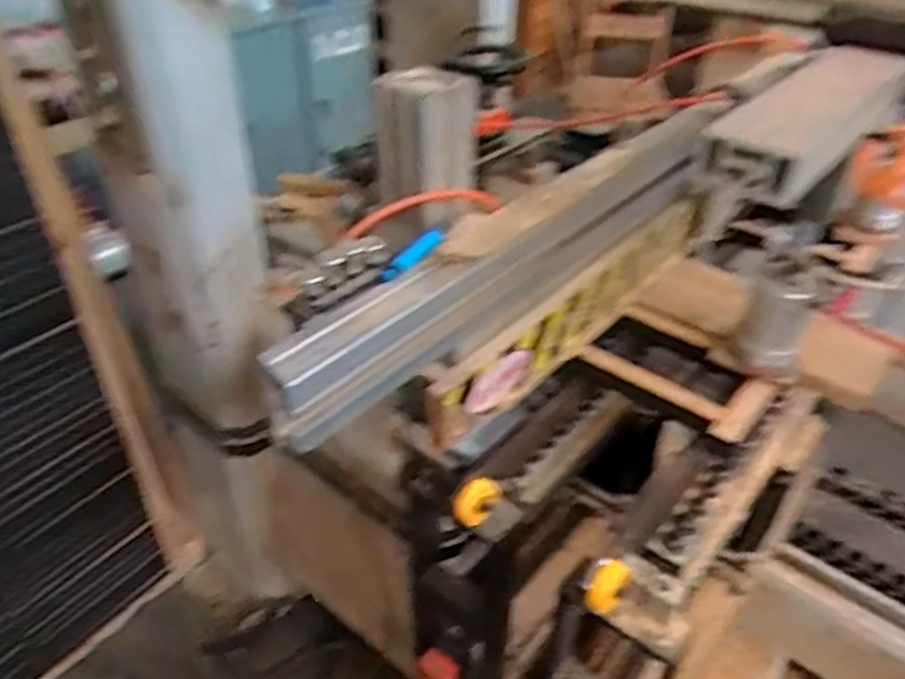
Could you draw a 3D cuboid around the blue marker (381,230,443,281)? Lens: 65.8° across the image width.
[{"bbox_3d":[-0.031,-0.072,0.585,0.013,0.011,0.083,19,41,23],"label":"blue marker"}]

